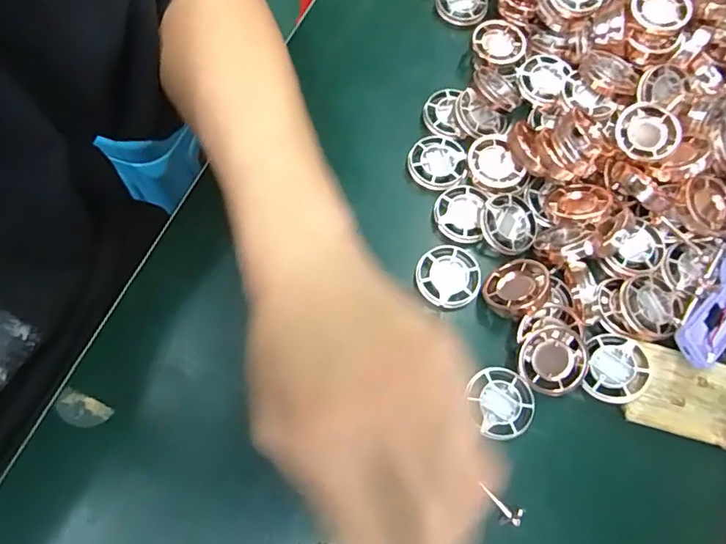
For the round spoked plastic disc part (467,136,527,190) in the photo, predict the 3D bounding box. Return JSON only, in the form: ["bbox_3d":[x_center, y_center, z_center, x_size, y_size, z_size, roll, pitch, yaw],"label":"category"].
[{"bbox_3d":[0.088,-0.071,0.339,0.038,0.011,0.032,24,69,4],"label":"round spoked plastic disc part"}]

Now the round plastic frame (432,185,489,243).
[{"bbox_3d":[0.062,-0.039,0.331,0.032,0.010,0.039,12,69,0],"label":"round plastic frame"}]

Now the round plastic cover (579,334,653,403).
[{"bbox_3d":[0.145,0.056,0.294,0.034,0.010,0.039,8,68,21],"label":"round plastic cover"}]

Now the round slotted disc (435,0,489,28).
[{"bbox_3d":[0.077,-0.208,0.399,0.039,0.009,0.038,0,71,1],"label":"round slotted disc"}]

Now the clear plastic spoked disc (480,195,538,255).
[{"bbox_3d":[0.093,-0.031,0.323,0.035,0.009,0.038,2,69,-4],"label":"clear plastic spoked disc"}]

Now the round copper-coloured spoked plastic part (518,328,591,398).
[{"bbox_3d":[0.108,0.050,0.291,0.035,0.009,0.037,0,71,1],"label":"round copper-coloured spoked plastic part"}]

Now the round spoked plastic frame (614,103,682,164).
[{"bbox_3d":[0.181,-0.088,0.328,0.039,0.010,0.037,2,69,-4],"label":"round spoked plastic frame"}]

